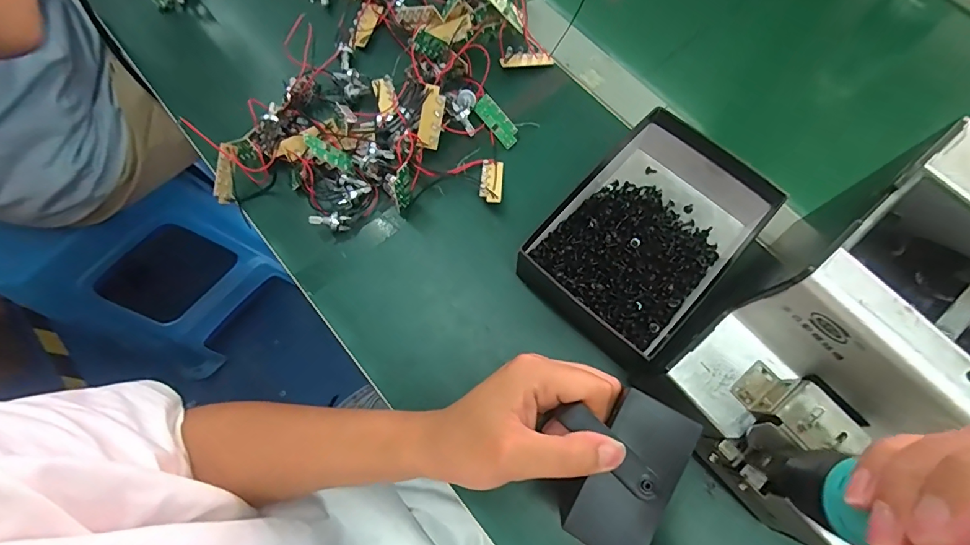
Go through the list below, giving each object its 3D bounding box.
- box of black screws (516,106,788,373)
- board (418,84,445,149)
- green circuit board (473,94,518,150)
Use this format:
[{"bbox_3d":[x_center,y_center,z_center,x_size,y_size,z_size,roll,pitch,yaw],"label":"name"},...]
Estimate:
[{"bbox_3d":[0.120,-0.032,0.335,0.122,0.049,0.174,41,78,13],"label":"box of black screws"},{"bbox_3d":[-0.042,-0.125,0.362,0.017,0.004,0.047,6,106,-23],"label":"board"},{"bbox_3d":[0.010,-0.129,0.385,0.018,0.007,0.047,-37,89,-8],"label":"green circuit board"}]

